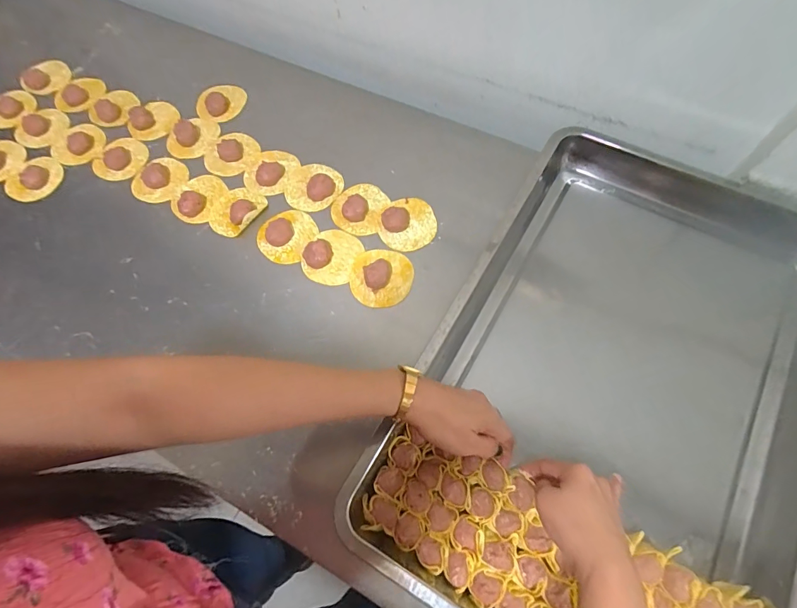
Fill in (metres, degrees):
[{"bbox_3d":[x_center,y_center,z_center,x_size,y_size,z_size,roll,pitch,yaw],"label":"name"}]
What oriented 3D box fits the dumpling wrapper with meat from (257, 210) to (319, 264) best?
[{"bbox_3d":[-0.156,-0.099,0.576,0.072,0.018,0.083,24,72,12],"label":"dumpling wrapper with meat"}]

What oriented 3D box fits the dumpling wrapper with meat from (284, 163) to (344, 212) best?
[{"bbox_3d":[-0.126,-0.177,0.611,0.085,0.021,0.085,-1,68,3],"label":"dumpling wrapper with meat"}]

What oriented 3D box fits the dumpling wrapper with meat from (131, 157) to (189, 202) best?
[{"bbox_3d":[-0.359,-0.187,0.632,0.082,0.009,0.081,-1,68,3],"label":"dumpling wrapper with meat"}]

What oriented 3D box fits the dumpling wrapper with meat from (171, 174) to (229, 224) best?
[{"bbox_3d":[-0.291,-0.158,0.610,0.071,0.019,0.082,26,72,13],"label":"dumpling wrapper with meat"}]

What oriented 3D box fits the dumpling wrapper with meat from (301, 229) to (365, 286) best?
[{"bbox_3d":[-0.091,-0.068,0.559,0.068,0.018,0.080,19,70,10],"label":"dumpling wrapper with meat"}]

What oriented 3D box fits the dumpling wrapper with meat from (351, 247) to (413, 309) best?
[{"bbox_3d":[-0.022,-0.038,0.541,0.077,0.019,0.081,-1,68,3],"label":"dumpling wrapper with meat"}]

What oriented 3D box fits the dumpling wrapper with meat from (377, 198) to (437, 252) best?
[{"bbox_3d":[0.014,-0.110,0.573,0.083,0.021,0.072,-43,72,-13],"label":"dumpling wrapper with meat"}]

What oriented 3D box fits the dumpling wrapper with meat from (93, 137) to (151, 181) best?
[{"bbox_3d":[-0.433,-0.227,0.649,0.083,0.016,0.082,40,76,17],"label":"dumpling wrapper with meat"}]

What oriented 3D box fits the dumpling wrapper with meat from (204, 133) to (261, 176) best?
[{"bbox_3d":[-0.257,-0.233,0.640,0.082,0.015,0.078,-1,68,3],"label":"dumpling wrapper with meat"}]

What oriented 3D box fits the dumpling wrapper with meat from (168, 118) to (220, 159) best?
[{"bbox_3d":[-0.322,-0.267,0.658,0.071,0.018,0.084,35,74,15],"label":"dumpling wrapper with meat"}]

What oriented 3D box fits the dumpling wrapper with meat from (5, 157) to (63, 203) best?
[{"bbox_3d":[-0.558,-0.192,0.641,0.064,0.017,0.082,35,74,15],"label":"dumpling wrapper with meat"}]

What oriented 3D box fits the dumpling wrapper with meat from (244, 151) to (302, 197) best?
[{"bbox_3d":[-0.190,-0.201,0.622,0.065,0.020,0.084,39,75,16],"label":"dumpling wrapper with meat"}]

